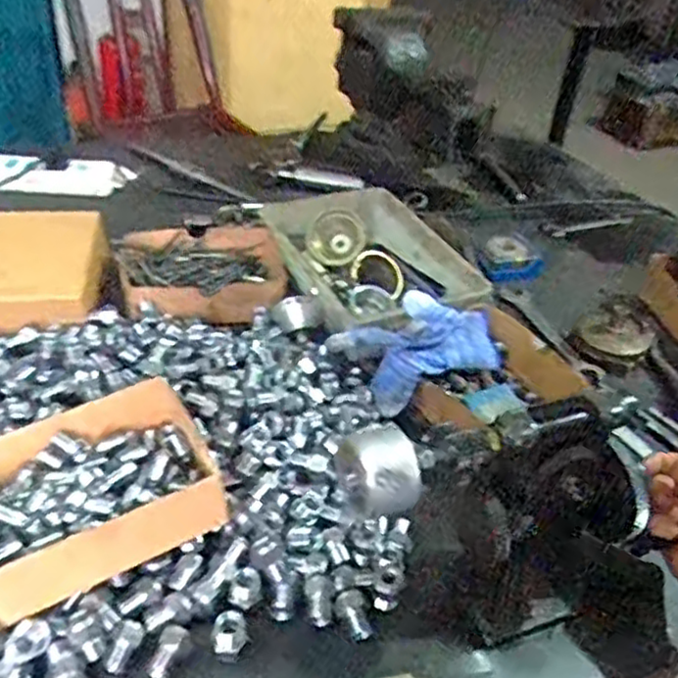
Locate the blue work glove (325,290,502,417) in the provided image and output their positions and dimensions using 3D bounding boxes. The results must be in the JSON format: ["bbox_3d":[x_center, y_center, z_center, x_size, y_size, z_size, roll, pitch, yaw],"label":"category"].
[{"bbox_3d":[0.083,0.001,0.669,0.163,0.076,0.080,-16,42,-28],"label":"blue work glove"}]

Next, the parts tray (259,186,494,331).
[{"bbox_3d":[0.032,-0.083,0.793,0.175,0.054,0.248,-12,40,-23],"label":"parts tray"}]

